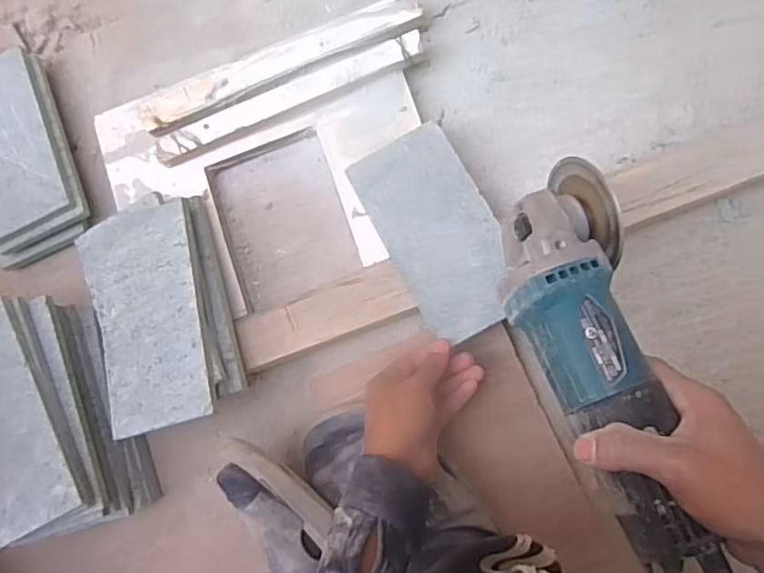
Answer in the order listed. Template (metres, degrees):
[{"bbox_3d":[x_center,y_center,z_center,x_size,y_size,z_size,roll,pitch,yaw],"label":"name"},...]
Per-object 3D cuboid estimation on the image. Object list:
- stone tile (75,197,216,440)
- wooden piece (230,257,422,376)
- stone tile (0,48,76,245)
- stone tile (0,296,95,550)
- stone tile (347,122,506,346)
[{"bbox_3d":[-0.214,0.026,0.555,0.112,0.008,0.202,-18,74,13],"label":"stone tile"},{"bbox_3d":[-0.056,0.027,0.578,0.168,0.010,0.054,-21,73,9],"label":"wooden piece"},{"bbox_3d":[-0.394,-0.146,0.638,0.105,0.015,0.192,-24,81,4],"label":"stone tile"},{"bbox_3d":[-0.337,0.119,0.538,0.101,0.014,0.195,-27,81,4],"label":"stone tile"},{"bbox_3d":[0.049,-0.051,0.560,0.098,0.011,0.198,-23,73,4],"label":"stone tile"}]

